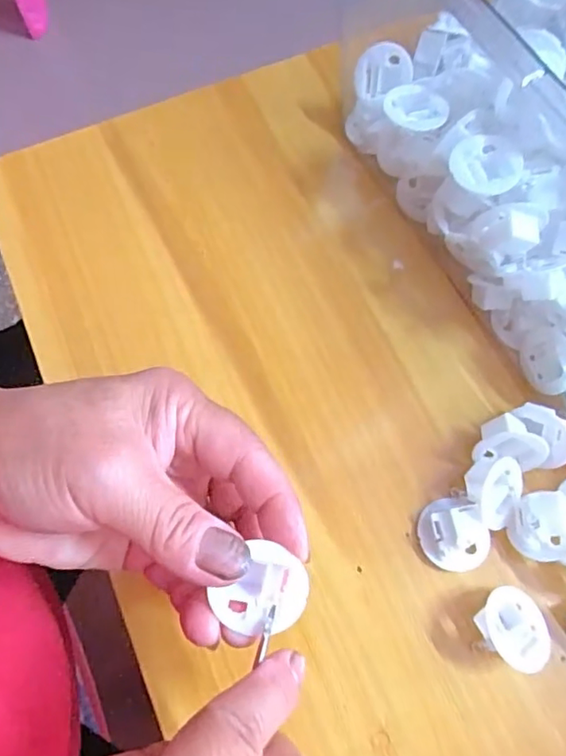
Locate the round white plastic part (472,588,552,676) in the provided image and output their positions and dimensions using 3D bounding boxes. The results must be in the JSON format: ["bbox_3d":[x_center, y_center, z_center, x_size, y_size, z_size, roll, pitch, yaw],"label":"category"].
[{"bbox_3d":[0.100,0.109,0.247,0.030,0.018,0.030,1,71,-2],"label":"round white plastic part"}]

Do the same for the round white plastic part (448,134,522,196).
[{"bbox_3d":[0.095,-0.099,0.265,0.031,0.005,0.031,1,71,-2],"label":"round white plastic part"}]

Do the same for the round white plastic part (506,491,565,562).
[{"bbox_3d":[0.120,0.067,0.258,0.031,0.025,0.028,-5,71,-4],"label":"round white plastic part"}]

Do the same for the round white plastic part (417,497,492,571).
[{"bbox_3d":[0.078,0.072,0.260,0.028,0.017,0.032,-23,73,-9],"label":"round white plastic part"}]

